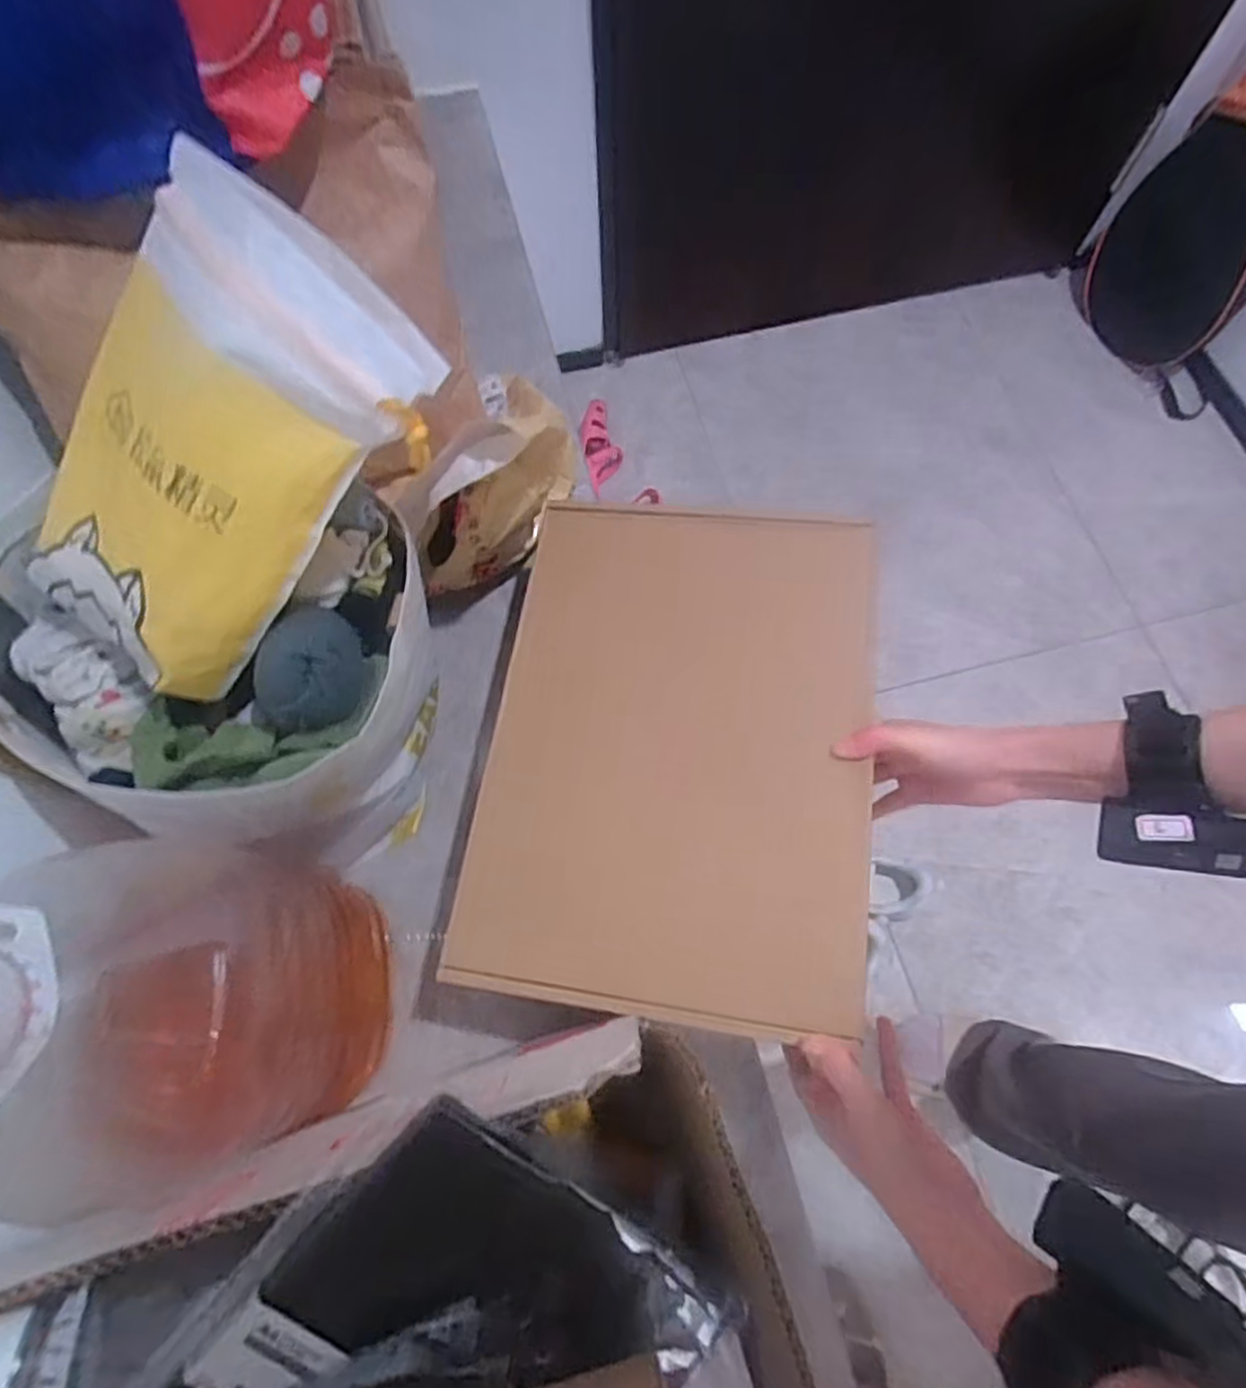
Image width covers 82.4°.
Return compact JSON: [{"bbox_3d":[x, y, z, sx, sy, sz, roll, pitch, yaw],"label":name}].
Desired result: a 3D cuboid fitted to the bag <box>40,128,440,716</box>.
[{"bbox_3d":[-0.232,-0.134,0.397,0.183,0.065,0.252,41,109,-1],"label":"bag"}]

